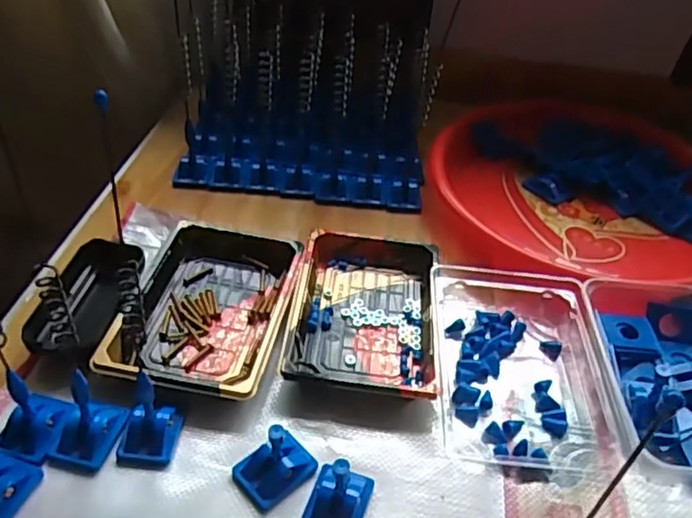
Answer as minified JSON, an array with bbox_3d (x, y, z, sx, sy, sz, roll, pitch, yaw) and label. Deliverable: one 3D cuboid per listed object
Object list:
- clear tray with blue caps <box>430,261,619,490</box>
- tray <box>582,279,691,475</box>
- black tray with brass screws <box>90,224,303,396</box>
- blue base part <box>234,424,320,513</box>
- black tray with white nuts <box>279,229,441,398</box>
[{"bbox_3d":[0.122,0.068,0.453,0.111,0.031,0.177,5,41,-1],"label":"clear tray with blue caps"},{"bbox_3d":[0.238,0.077,0.450,0.123,0.036,0.163,1,41,-5],"label":"tray"},{"bbox_3d":[-0.102,0.036,0.477,0.110,0.019,0.160,9,41,4],"label":"black tray with brass screws"},{"bbox_3d":[-0.041,0.117,0.375,0.047,0.041,0.032,-27,51,-32],"label":"blue base part"},{"bbox_3d":[0.017,0.037,0.482,0.108,0.024,0.154,7,41,2],"label":"black tray with white nuts"}]

